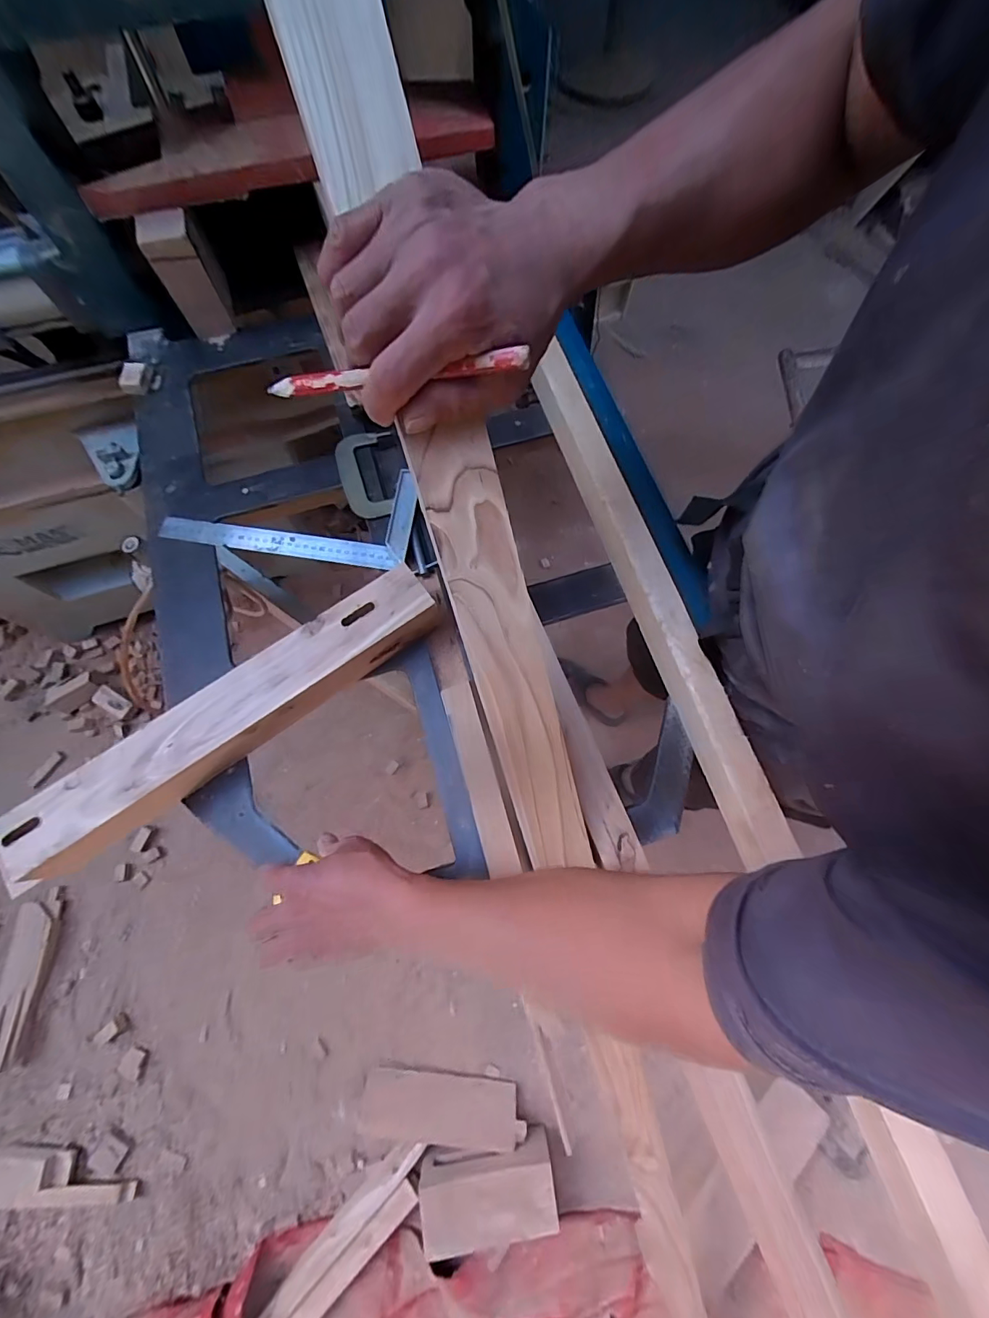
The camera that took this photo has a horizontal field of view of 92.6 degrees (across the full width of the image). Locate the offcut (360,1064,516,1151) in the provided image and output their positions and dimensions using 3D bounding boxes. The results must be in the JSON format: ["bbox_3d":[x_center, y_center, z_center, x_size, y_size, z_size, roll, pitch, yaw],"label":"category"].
[{"bbox_3d":[-0.118,0.969,1.020,0.324,0.034,0.114,10,47,-3],"label":"offcut"}]

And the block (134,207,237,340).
[{"bbox_3d":[-0.382,-0.475,0.590,0.055,0.115,0.047,-17,72,-7],"label":"block"}]

